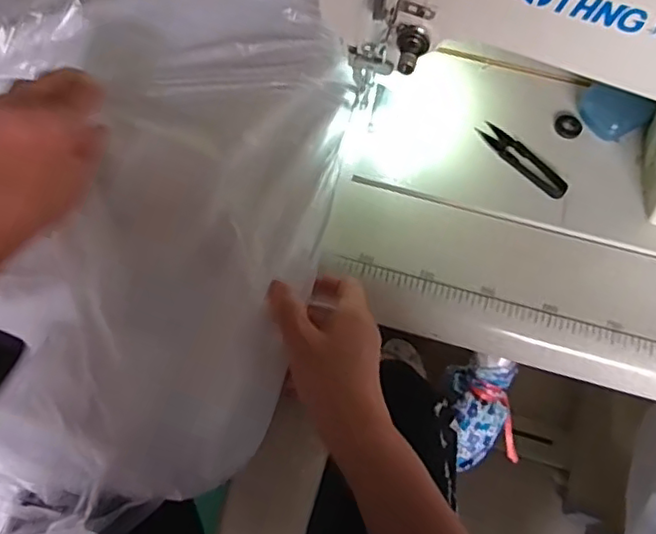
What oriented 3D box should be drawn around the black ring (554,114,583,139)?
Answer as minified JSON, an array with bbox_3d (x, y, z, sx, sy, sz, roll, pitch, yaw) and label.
[{"bbox_3d":[0.228,-0.135,0.576,0.024,0.004,0.026,1,64,-2],"label":"black ring"}]

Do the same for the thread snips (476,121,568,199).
[{"bbox_3d":[0.180,-0.100,0.559,0.025,0.010,0.098,-38,71,-19],"label":"thread snips"}]

